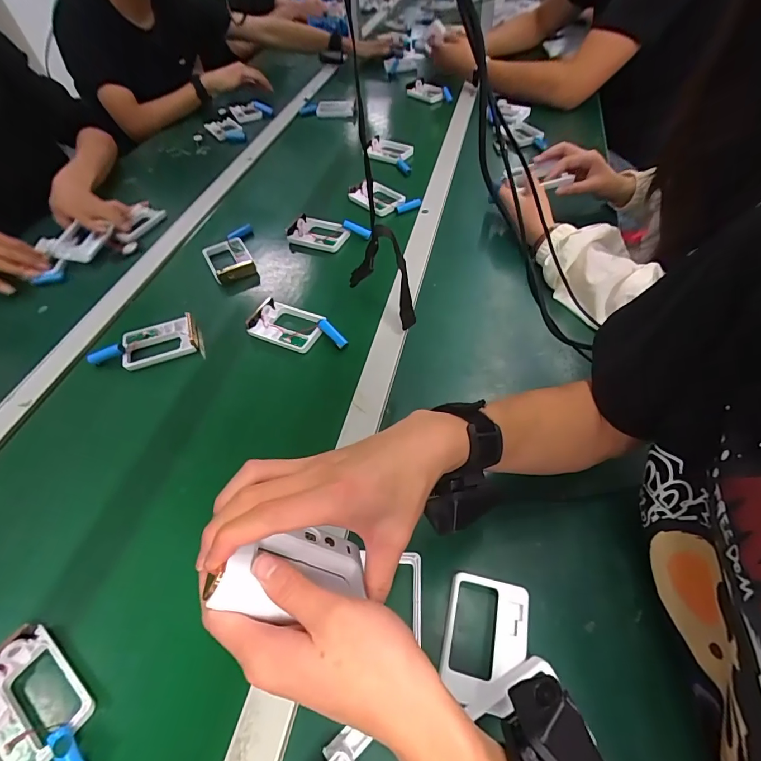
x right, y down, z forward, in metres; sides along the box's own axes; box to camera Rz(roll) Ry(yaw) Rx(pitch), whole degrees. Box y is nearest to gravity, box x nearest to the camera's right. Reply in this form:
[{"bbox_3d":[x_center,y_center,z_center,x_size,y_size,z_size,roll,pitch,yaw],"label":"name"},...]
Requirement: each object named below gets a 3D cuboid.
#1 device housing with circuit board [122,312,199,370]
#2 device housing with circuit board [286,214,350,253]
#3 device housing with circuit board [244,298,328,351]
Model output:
[{"bbox_3d":[-0.311,-0.054,0.597,0.100,0.031,0.072,-16,52,-8],"label":"device housing with circuit board"},{"bbox_3d":[-0.109,-0.256,0.737,0.112,0.024,0.069,20,56,20],"label":"device housing with circuit board"},{"bbox_3d":[-0.132,-0.077,0.598,0.102,0.027,0.071,16,54,17],"label":"device housing with circuit board"}]

